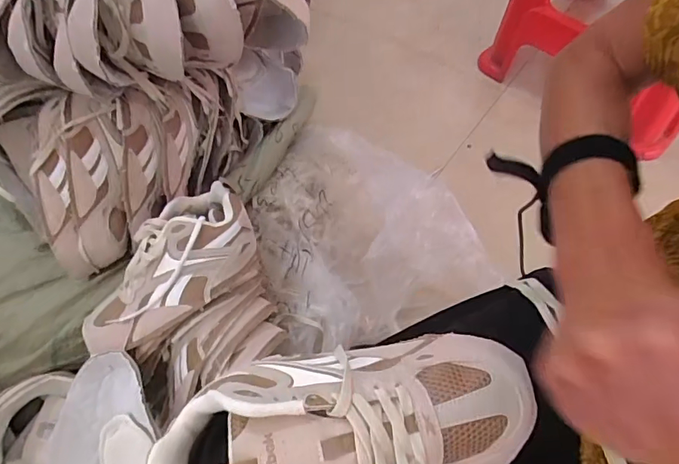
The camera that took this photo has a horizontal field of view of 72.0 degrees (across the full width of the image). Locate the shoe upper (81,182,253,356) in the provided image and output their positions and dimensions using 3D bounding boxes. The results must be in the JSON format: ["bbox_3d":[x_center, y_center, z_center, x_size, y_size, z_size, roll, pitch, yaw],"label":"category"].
[{"bbox_3d":[-0.198,0.046,0.552,0.133,0.069,0.238,31,68,19],"label":"shoe upper"}]

